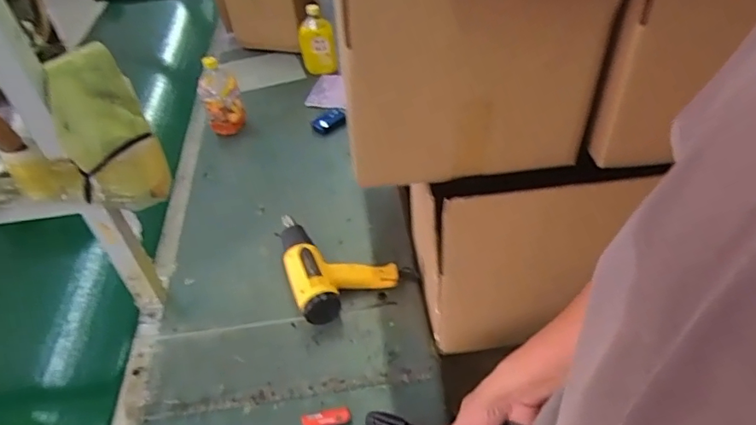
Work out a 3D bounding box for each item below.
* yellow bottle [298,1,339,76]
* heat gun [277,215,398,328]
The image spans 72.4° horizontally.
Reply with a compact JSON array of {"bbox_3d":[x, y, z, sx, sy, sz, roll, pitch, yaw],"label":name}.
[{"bbox_3d":[-0.181,-0.514,1.541,0.099,0.183,0.088,-7,44,-2],"label":"yellow bottle"},{"bbox_3d":[-0.095,0.082,1.018,0.199,0.072,0.250,-22,47,-17],"label":"heat gun"}]

